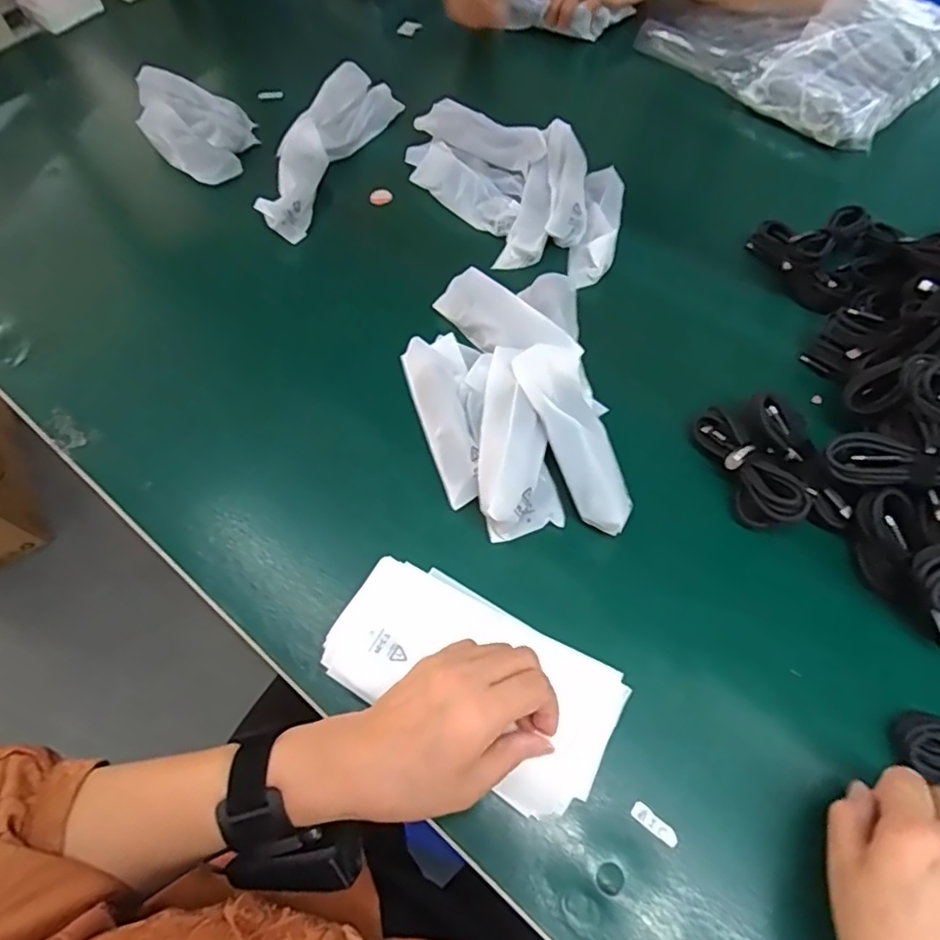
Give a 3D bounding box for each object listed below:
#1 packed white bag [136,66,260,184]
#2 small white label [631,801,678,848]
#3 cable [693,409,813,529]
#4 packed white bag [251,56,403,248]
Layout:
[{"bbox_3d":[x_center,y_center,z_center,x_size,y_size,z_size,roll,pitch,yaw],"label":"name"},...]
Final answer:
[{"bbox_3d":[-0.325,-0.413,0.706,0.115,0.041,0.184,-32,63,-13],"label":"packed white bag"},{"bbox_3d":[0.111,0.212,0.355,0.030,0.004,0.010,34,68,20],"label":"small white label"},{"bbox_3d":[0.207,-0.004,0.442,0.037,0.038,0.105,-15,61,-4],"label":"cable"},{"bbox_3d":[-0.166,-0.367,0.670,0.086,0.033,0.274,17,63,13],"label":"packed white bag"}]

